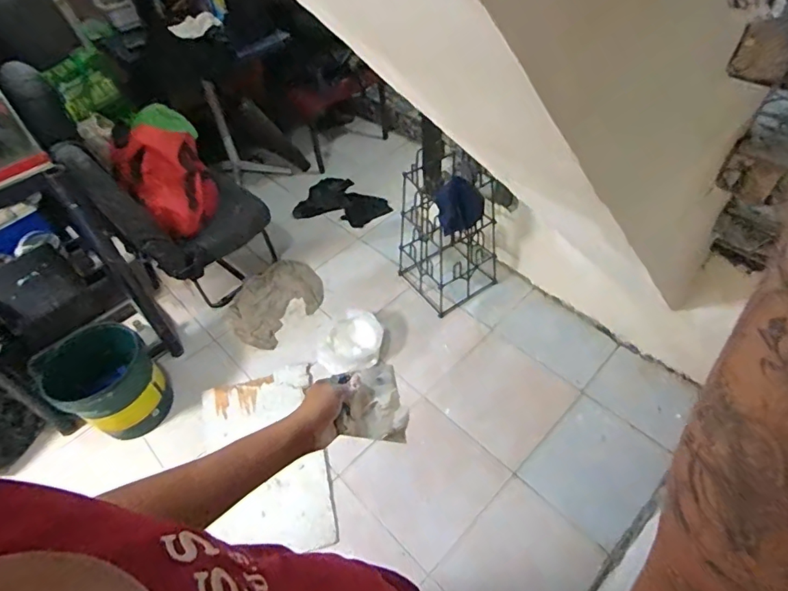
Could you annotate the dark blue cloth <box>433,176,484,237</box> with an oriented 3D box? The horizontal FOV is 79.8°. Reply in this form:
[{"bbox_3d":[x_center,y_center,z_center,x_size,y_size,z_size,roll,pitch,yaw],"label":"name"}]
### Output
[{"bbox_3d":[0.235,-0.326,1.696,0.160,0.135,0.144,-16,51,-8],"label":"dark blue cloth"}]

